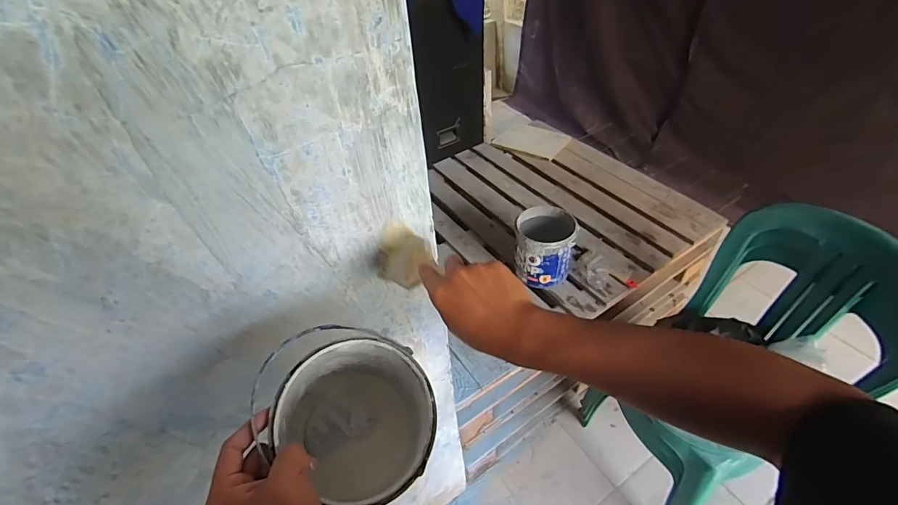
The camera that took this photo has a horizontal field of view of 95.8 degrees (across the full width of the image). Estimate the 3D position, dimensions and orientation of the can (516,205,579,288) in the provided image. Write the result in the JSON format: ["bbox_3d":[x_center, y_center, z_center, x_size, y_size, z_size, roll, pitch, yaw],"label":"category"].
[{"bbox_3d":[0.302,-0.013,1.292,0.170,0.202,0.175,-3,44,3],"label":"can"}]

